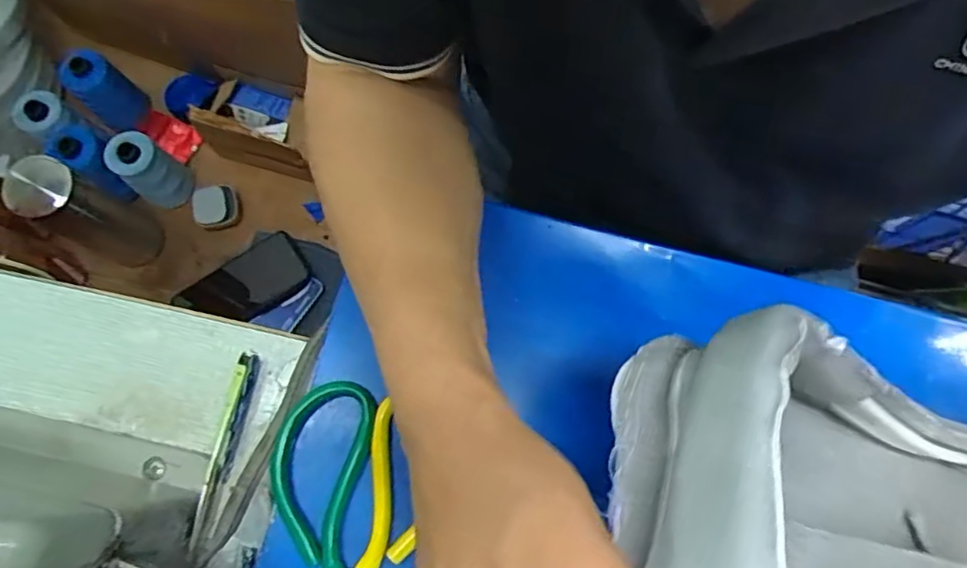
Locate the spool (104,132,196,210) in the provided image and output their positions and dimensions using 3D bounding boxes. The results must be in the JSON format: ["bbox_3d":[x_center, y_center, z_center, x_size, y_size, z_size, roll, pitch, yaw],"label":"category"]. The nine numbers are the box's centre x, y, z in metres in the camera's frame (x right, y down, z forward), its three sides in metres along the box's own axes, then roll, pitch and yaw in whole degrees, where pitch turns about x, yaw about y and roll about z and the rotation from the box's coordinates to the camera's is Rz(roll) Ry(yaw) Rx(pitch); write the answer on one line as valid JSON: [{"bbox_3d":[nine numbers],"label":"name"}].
[{"bbox_3d":[-0.412,-0.142,0.755,0.062,0.120,0.059,0,76,-1],"label":"spool"}]

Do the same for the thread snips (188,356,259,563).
[{"bbox_3d":[-0.156,0.100,0.367,0.008,0.026,0.116,8,76,1],"label":"thread snips"}]

